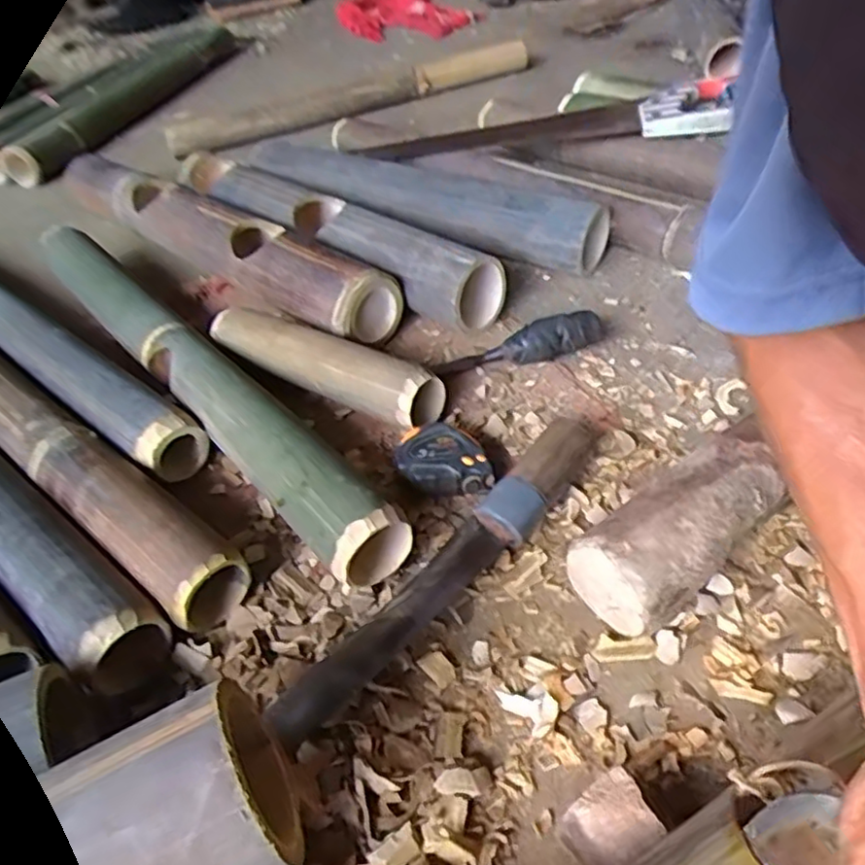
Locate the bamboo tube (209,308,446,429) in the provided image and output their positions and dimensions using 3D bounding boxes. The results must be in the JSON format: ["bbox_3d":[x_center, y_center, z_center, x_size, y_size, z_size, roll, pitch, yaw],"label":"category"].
[{"bbox_3d":[-0.101,-0.063,0.614,0.246,0.057,0.053,25,53,28],"label":"bamboo tube"}]

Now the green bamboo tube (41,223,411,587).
[{"bbox_3d":[-0.246,-0.076,0.646,0.066,0.065,0.659,-34,51,-24],"label":"green bamboo tube"}]

